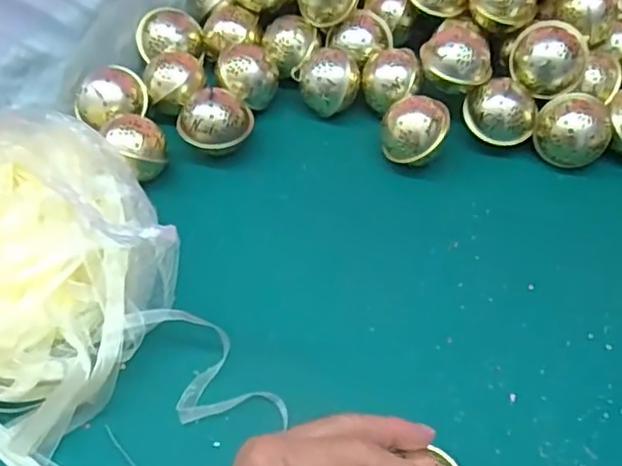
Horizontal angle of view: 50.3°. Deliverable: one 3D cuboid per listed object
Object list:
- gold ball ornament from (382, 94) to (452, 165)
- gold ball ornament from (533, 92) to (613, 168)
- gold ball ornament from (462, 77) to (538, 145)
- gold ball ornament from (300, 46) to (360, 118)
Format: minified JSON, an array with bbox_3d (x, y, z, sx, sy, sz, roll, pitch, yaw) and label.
[{"bbox_3d":[0.092,-0.087,0.577,0.055,0.051,0.050,8,54,7],"label":"gold ball ornament"},{"bbox_3d":[0.234,-0.091,0.591,0.064,0.047,0.060,25,57,18],"label":"gold ball ornament"},{"bbox_3d":[0.176,-0.111,0.603,0.058,0.046,0.056,0,53,1],"label":"gold ball ornament"},{"bbox_3d":[0.016,-0.137,0.617,0.057,0.050,0.055,4,53,4],"label":"gold ball ornament"}]

